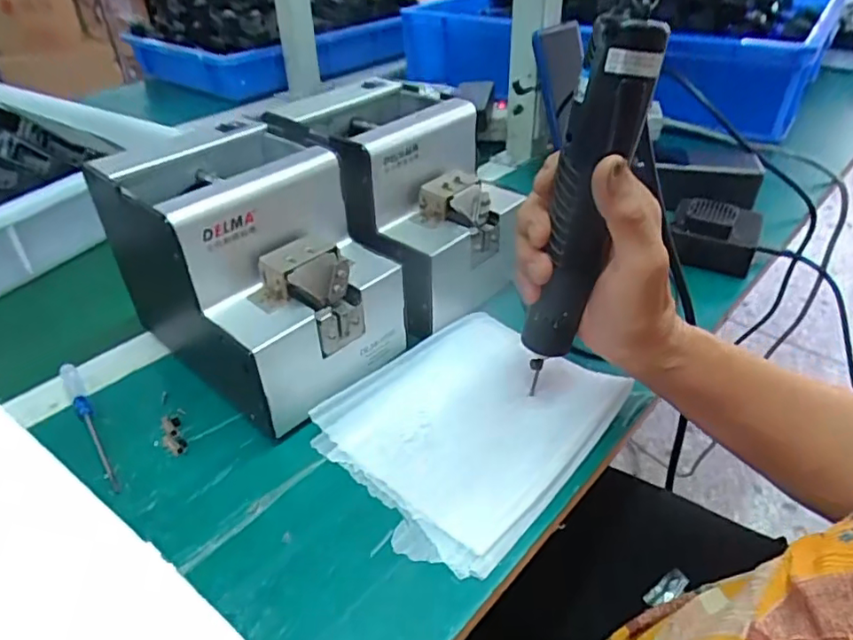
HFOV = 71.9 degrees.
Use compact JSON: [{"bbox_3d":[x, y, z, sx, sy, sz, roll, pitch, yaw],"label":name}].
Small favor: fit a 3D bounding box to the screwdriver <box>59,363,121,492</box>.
[{"bbox_3d":[-0.225,0.068,0.392,0.010,0.015,0.122,-25,43,-29],"label":"screwdriver"}]

